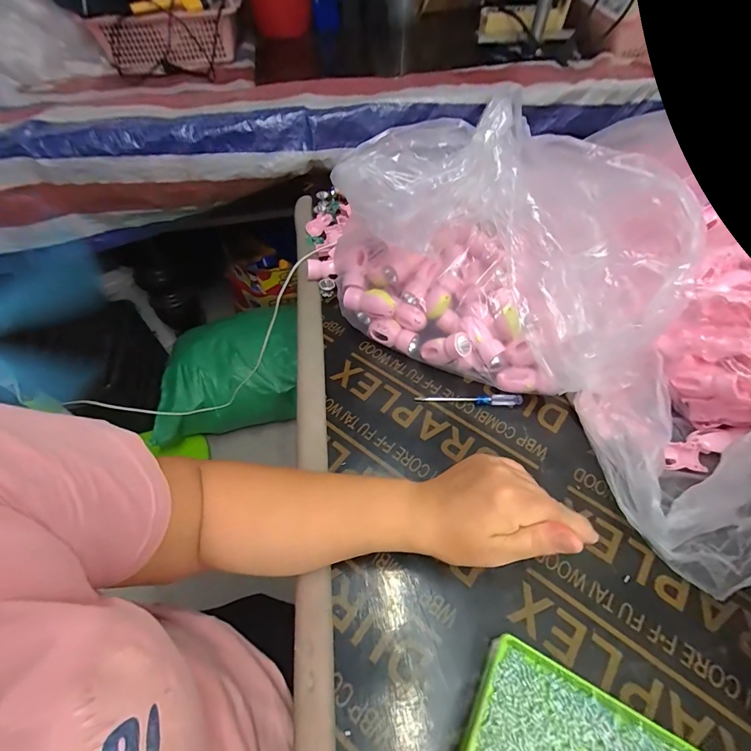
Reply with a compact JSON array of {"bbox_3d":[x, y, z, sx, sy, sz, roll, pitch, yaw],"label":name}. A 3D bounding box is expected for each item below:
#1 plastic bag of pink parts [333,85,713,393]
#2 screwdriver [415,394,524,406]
[{"bbox_3d":[0.120,-0.125,0.433,0.353,0.241,0.158,19,58,14],"label":"plastic bag of pink parts"},{"bbox_3d":[0.112,0.028,0.457,0.125,0.013,0.012,1,56,2],"label":"screwdriver"}]

